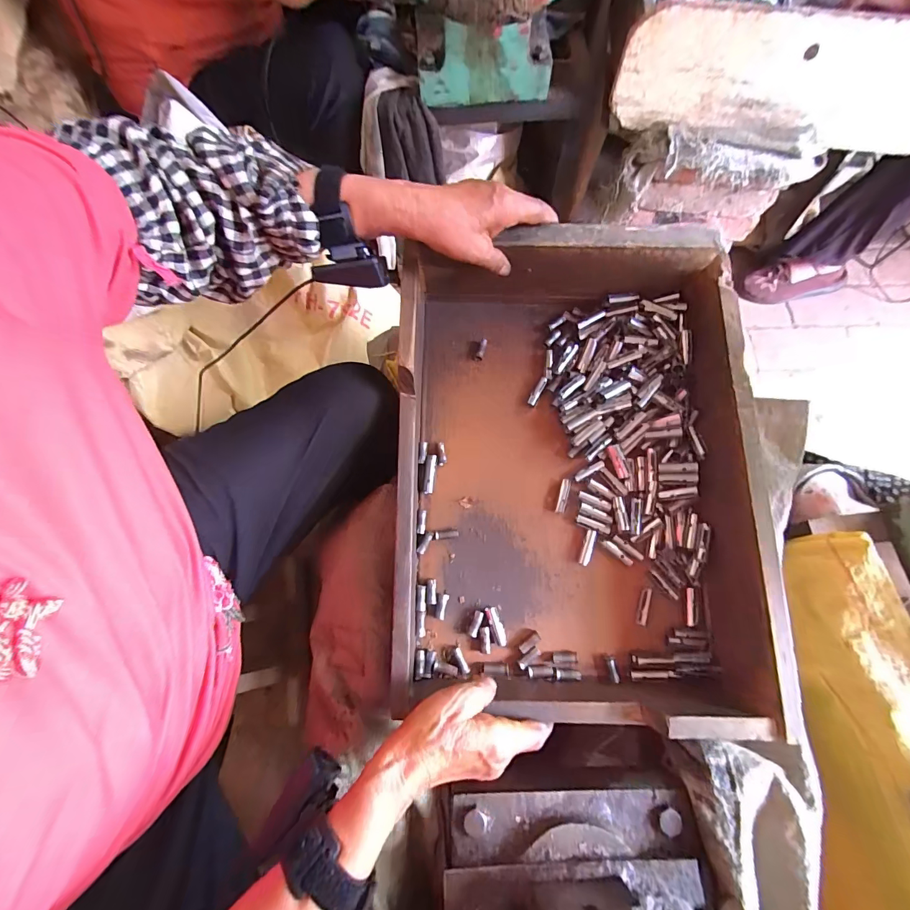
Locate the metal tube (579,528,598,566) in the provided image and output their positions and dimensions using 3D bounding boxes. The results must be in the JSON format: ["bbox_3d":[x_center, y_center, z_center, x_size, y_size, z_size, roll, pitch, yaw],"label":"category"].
[{"bbox_3d":[0.142,0.099,0.425,0.011,0.005,0.038,17,74,6],"label":"metal tube"}]

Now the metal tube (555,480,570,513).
[{"bbox_3d":[0.118,0.044,0.436,0.010,0.007,0.038,15,74,5],"label":"metal tube"}]

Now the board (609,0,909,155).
[{"bbox_3d":[0.509,-0.558,0.605,0.514,0.156,0.031,5,71,-1],"label":"board"}]

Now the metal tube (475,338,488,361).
[{"bbox_3d":[0.032,-0.126,0.476,0.009,0.006,0.028,18,91,3],"label":"metal tube"}]

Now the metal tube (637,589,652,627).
[{"bbox_3d":[0.195,0.157,0.413,0.010,0.004,0.037,14,74,5],"label":"metal tube"}]

